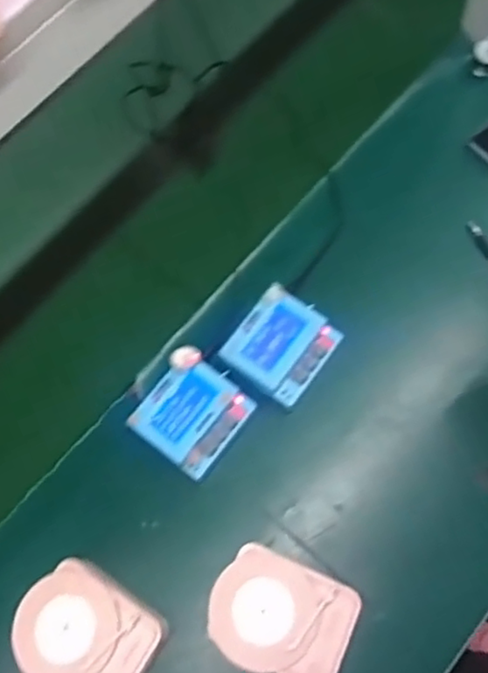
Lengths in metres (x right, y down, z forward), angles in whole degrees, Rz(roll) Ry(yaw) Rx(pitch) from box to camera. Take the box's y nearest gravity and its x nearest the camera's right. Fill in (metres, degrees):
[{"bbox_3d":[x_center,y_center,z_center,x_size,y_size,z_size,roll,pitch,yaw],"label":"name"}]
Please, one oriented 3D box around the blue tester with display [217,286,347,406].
[{"bbox_3d":[0.042,0.010,0.708,0.096,0.029,0.105,34,77,18],"label":"blue tester with display"}]

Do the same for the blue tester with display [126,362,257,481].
[{"bbox_3d":[-0.056,0.084,0.685,0.097,0.032,0.100,35,77,18],"label":"blue tester with display"}]

